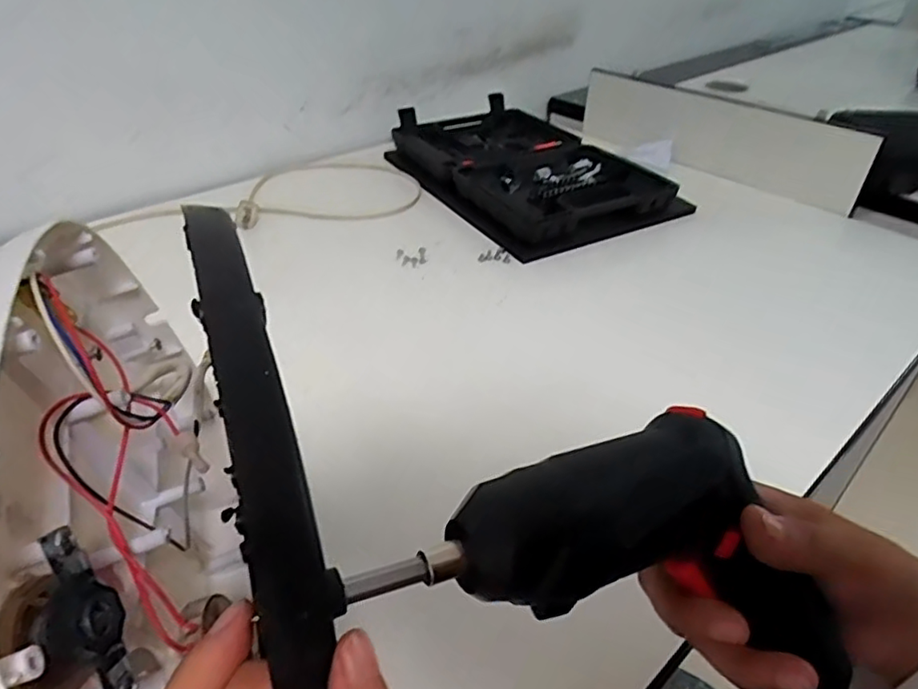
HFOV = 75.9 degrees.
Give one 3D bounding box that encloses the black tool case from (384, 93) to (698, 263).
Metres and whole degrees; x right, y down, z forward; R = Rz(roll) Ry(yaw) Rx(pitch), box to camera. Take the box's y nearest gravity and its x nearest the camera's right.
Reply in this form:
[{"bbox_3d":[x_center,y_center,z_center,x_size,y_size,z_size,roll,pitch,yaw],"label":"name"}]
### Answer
[{"bbox_3d":[0.079,-0.227,0.762,0.245,0.047,0.360,-20,42,-25],"label":"black tool case"}]

